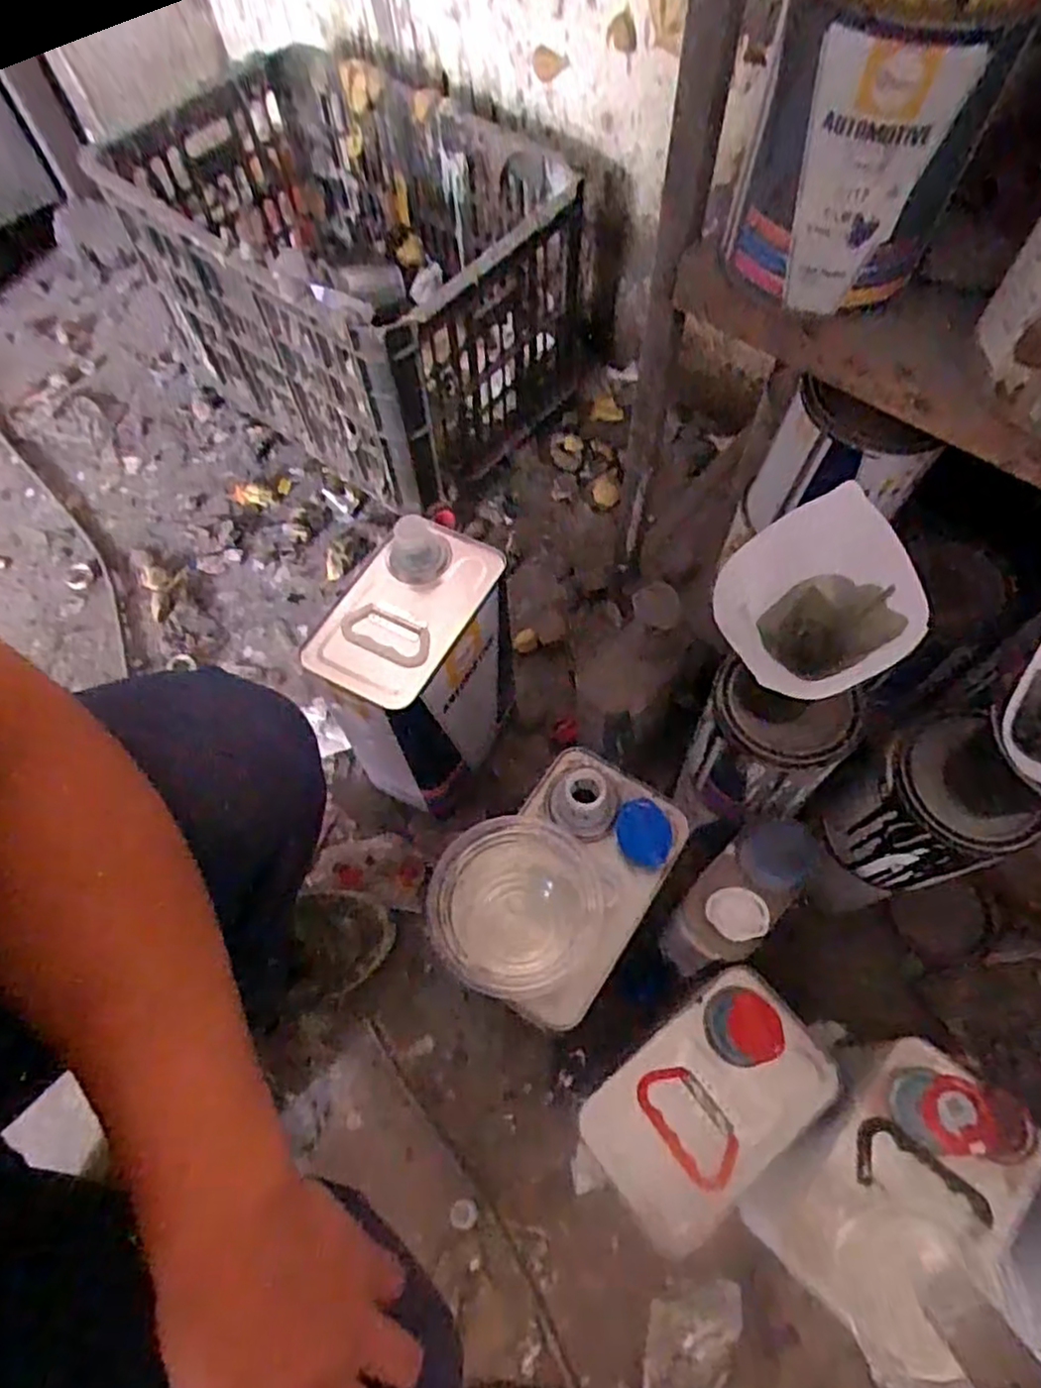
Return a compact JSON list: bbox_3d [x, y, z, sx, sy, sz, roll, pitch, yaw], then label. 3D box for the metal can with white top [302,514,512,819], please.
[{"bbox_3d":[-0.085,-0.014,0.683,0.103,0.252,0.173,27,68,14],"label":"metal can with white top"}]

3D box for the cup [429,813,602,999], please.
[{"bbox_3d":[0.001,0.125,0.426,0.093,0.095,0.087,-1,64,1],"label":"cup"}]

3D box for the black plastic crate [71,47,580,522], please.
[{"bbox_3d":[-0.188,-0.493,0.851,0.446,0.269,0.329,36,71,17],"label":"black plastic crate"}]

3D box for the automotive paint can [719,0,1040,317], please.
[{"bbox_3d":[0.169,-0.283,0.368,0.104,0.135,0.097,-1,64,1],"label":"automotive paint can"}]

